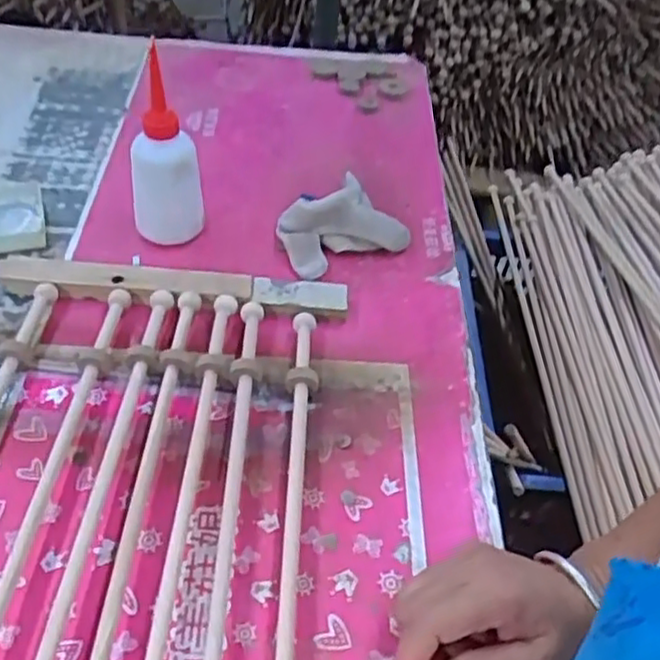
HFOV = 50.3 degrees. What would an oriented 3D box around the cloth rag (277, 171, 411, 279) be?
[{"bbox_3d":[0.010,-0.102,0.661,0.118,0.042,0.075,-22,53,-25],"label":"cloth rag"}]

